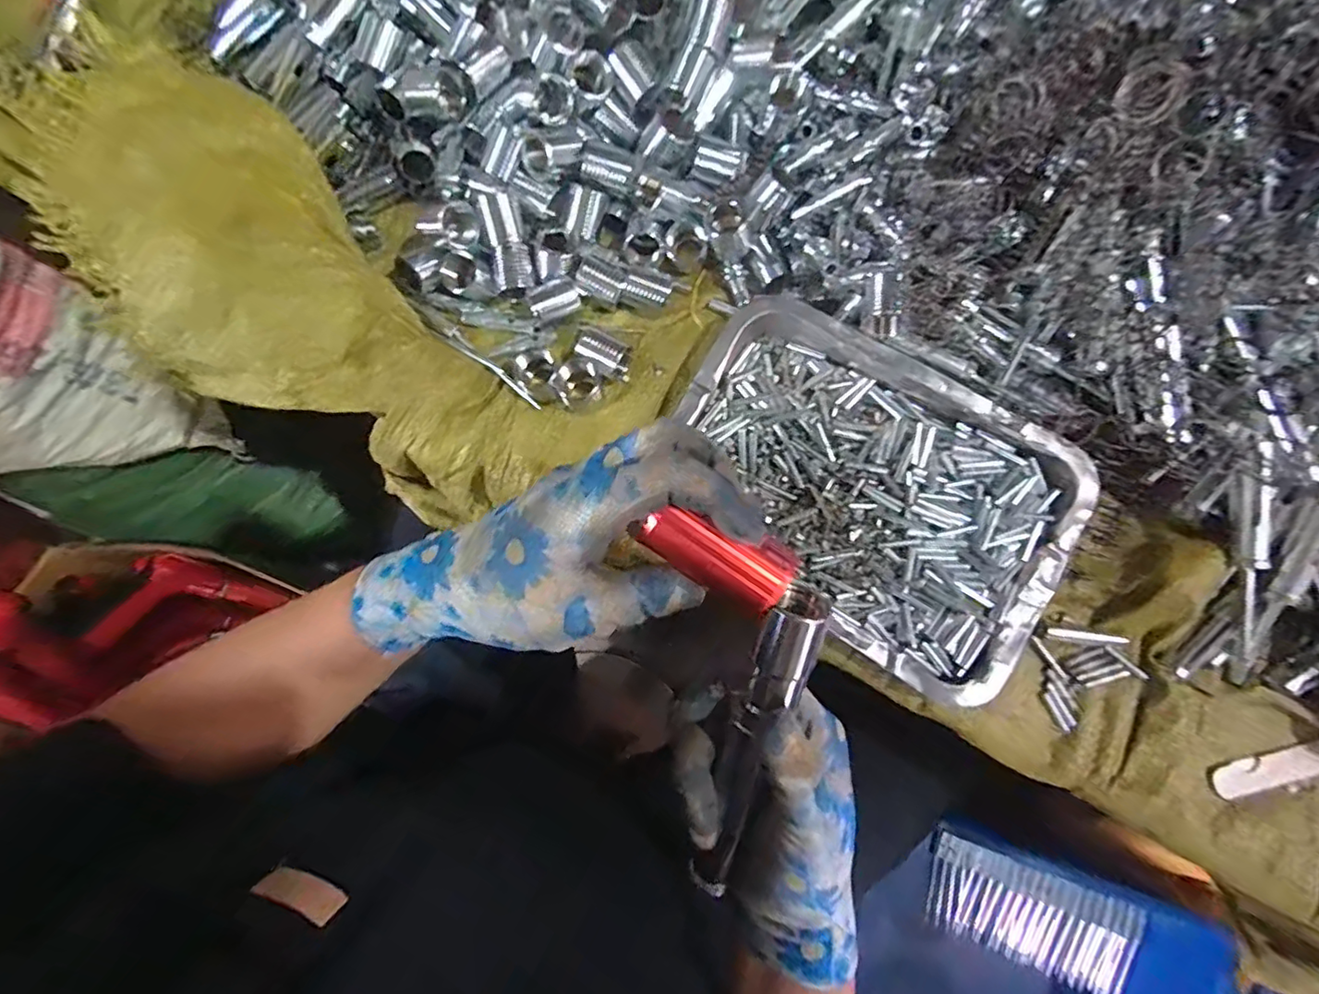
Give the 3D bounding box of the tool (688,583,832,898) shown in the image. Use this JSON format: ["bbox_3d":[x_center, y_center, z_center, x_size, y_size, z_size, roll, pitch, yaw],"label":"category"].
[{"bbox_3d":[0.040,0.124,0.263,0.023,0.024,0.190,14,116,4],"label":"tool"}]

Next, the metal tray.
[{"bbox_3d":[0.131,-0.006,0.372,0.253,0.027,0.172,32,82,7],"label":"metal tray"}]

